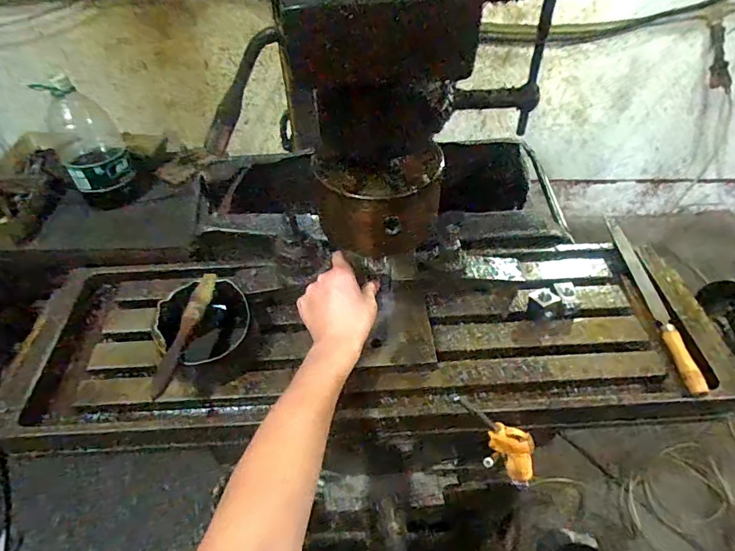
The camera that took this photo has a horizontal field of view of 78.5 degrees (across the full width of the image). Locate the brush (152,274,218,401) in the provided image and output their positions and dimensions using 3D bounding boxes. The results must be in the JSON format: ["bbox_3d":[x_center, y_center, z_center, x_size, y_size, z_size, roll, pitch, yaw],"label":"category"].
[{"bbox_3d":[-0.194,0.058,0.476,0.015,0.022,0.144,9,48,8],"label":"brush"}]

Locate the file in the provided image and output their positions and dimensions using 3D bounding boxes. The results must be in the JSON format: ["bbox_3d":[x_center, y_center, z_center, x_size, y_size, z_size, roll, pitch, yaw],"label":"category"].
[{"bbox_3d":[0.352,0.019,0.560,0.021,0.020,0.286,1,48,1],"label":"file"}]

